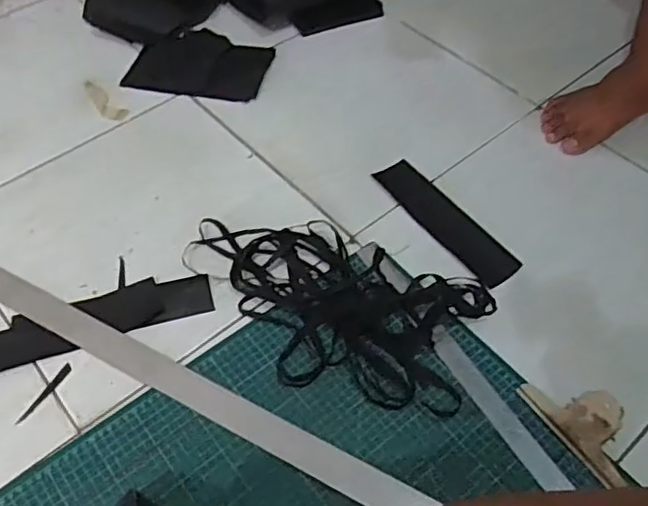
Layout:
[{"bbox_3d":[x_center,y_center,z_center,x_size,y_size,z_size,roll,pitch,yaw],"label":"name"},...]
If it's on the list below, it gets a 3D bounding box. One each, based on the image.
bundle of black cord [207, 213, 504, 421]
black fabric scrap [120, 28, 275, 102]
[{"bbox_3d":[0.003,0.058,0.760,0.359,0.018,0.194,20,56,14],"label":"bundle of black cord"},{"bbox_3d":[-0.205,-0.320,1.055,0.223,0.011,0.165,9,54,6],"label":"black fabric scrap"}]

